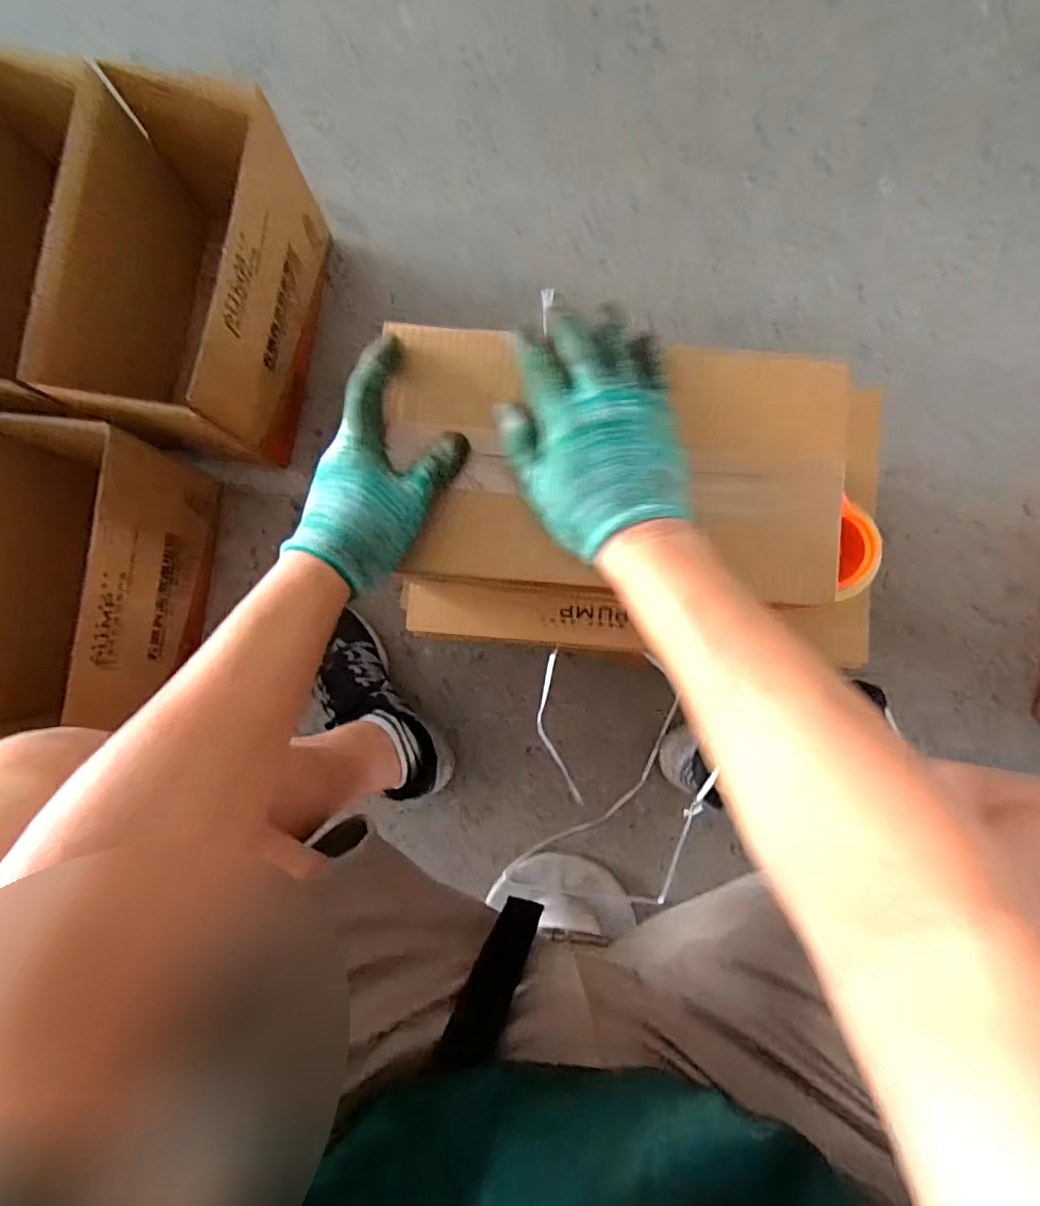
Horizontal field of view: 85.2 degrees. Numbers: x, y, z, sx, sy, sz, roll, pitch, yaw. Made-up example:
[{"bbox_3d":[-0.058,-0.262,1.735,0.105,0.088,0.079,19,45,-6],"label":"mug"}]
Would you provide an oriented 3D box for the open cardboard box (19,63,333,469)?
[{"bbox_3d":[-0.380,-0.383,0.673,0.189,0.189,0.374,9,88,0],"label":"open cardboard box"}]

